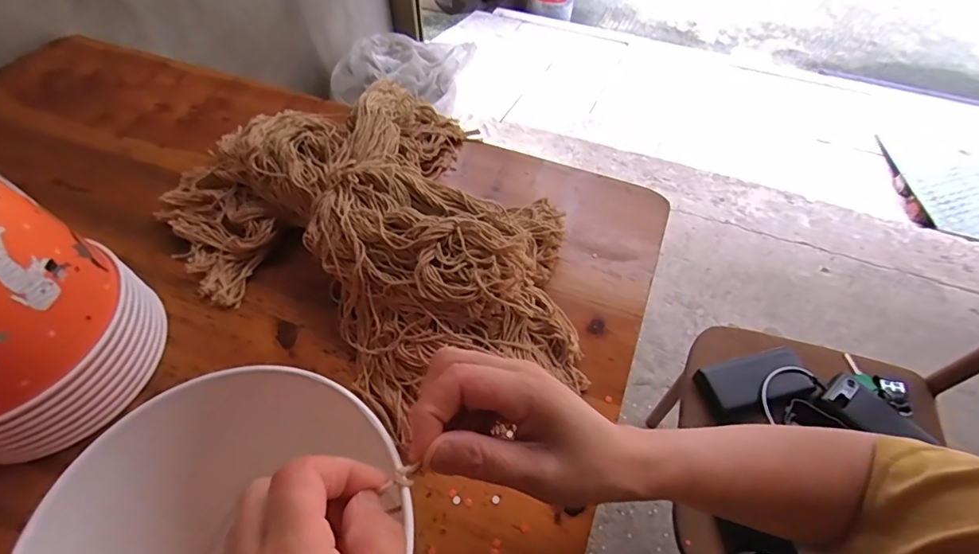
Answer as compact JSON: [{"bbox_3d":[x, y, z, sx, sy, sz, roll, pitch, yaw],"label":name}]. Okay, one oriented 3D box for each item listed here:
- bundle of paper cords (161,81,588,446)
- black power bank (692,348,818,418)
[{"bbox_3d":[-0.093,-0.039,0.429,0.300,0.073,0.404,-34,62,-22],"label":"bundle of paper cords"},{"bbox_3d":[0.382,0.149,0.690,0.156,0.023,0.080,-14,55,-12],"label":"black power bank"}]

